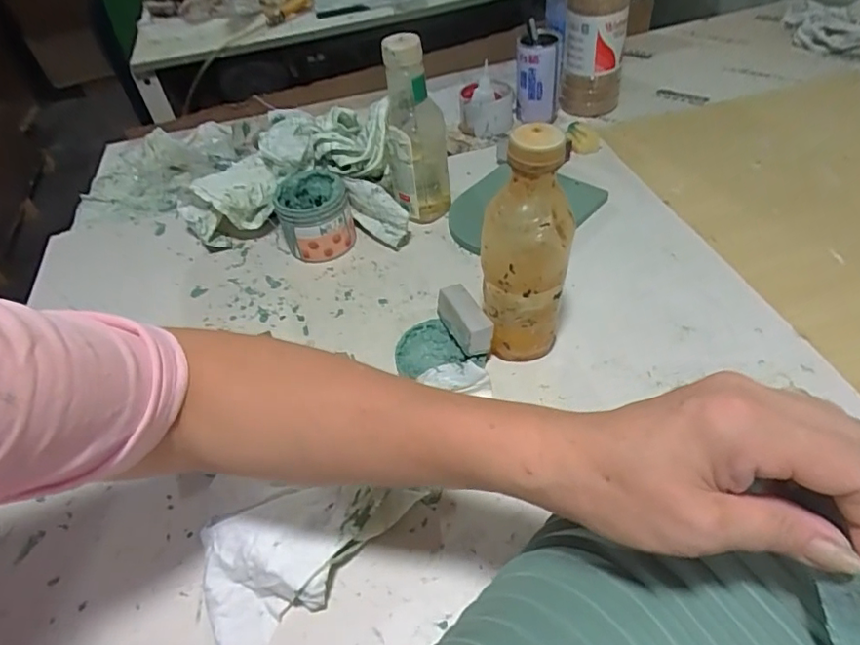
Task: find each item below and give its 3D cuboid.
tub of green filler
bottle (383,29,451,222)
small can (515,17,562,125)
[{"bbox_3d":[-0.131,-0.123,0.631,0.079,0.073,0.080,-10,46,-3],"label":"tub of green filler"},{"bbox_3d":[-0.019,-0.212,0.608,0.071,0.203,0.079,-5,46,3],"label":"bottle"},{"bbox_3d":[0.153,-0.349,0.770,0.059,0.120,0.056,3,47,10],"label":"small can"}]

